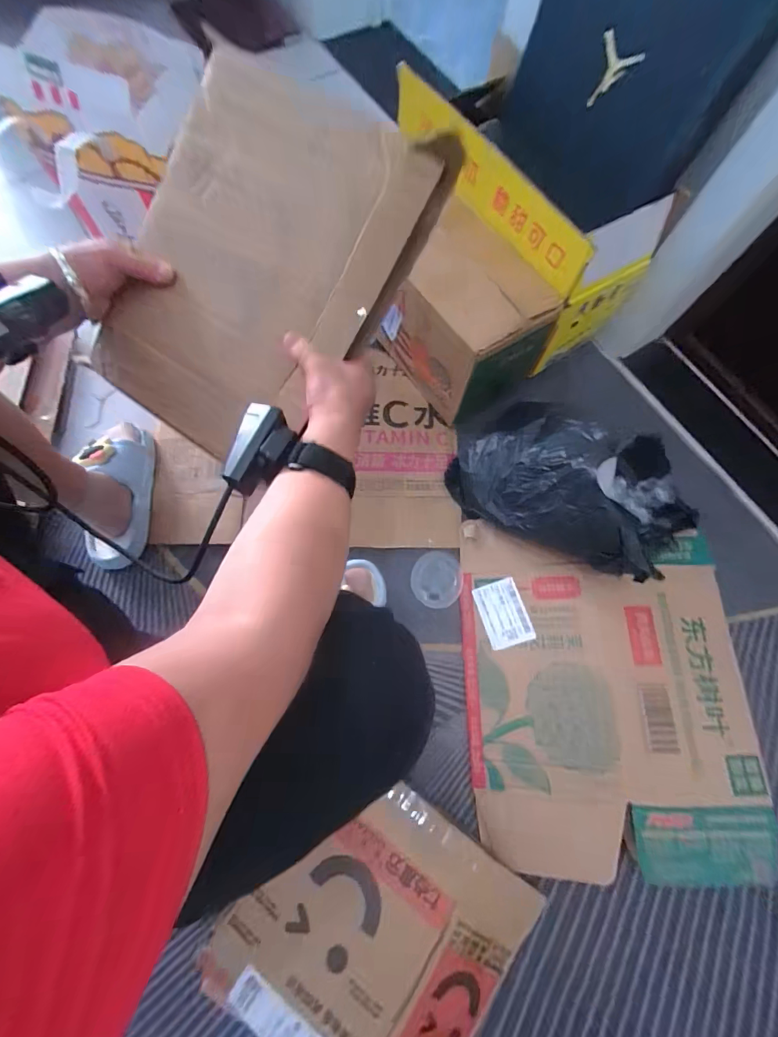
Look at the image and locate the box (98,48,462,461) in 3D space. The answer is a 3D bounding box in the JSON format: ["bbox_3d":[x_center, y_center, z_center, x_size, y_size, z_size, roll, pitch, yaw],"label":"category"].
[{"bbox_3d":[-0.130,-0.224,0.376,0.254,0.038,0.312,29,102,7],"label":"box"}]

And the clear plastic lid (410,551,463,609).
[{"bbox_3d":[0.082,0.103,0.668,0.083,0.008,0.092,14,73,2],"label":"clear plastic lid"}]

